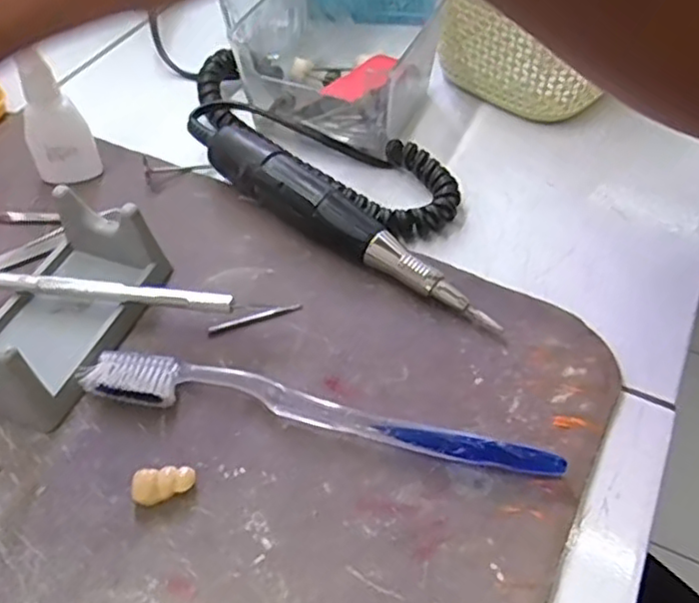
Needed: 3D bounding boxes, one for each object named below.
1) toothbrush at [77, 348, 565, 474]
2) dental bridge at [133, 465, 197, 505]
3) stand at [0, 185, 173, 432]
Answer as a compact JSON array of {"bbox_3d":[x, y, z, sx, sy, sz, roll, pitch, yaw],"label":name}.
[{"bbox_3d":[-0.014,0.044,0.268,0.189,0.011,0.020,9,50,7],"label":"toothbrush"},{"bbox_3d":[-0.069,0.068,0.250,0.022,0.008,0.012,-5,50,-5],"label":"dental bridge"},{"bbox_3d":[-0.126,-0.002,0.290,0.061,0.038,0.102,15,52,12],"label":"stand"}]

